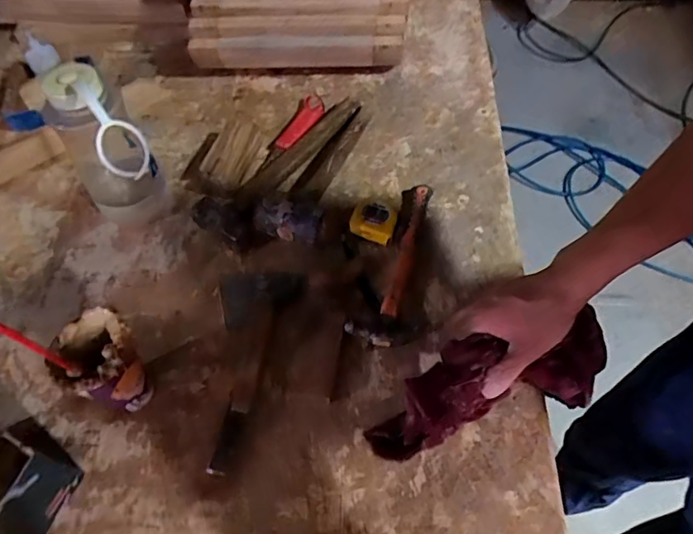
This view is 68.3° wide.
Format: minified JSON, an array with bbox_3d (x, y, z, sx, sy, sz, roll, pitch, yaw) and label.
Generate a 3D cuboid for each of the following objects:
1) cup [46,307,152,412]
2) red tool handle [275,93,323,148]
[{"bbox_3d":[-0.269,0.117,0.579,0.069,0.137,0.081,31,61,18],"label":"cup"},{"bbox_3d":[-0.079,-0.259,0.912,0.045,0.008,0.152,21,59,12],"label":"red tool handle"}]

